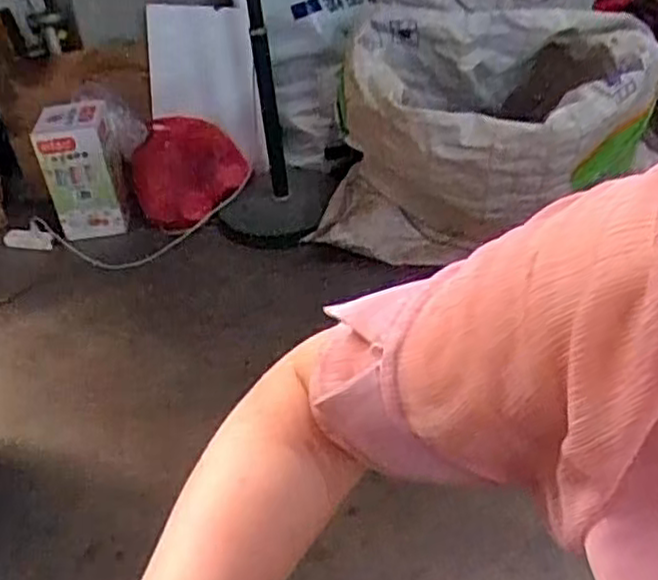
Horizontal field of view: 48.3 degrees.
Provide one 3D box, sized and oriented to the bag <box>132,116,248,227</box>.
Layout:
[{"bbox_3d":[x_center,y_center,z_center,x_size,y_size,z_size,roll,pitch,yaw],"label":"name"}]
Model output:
[{"bbox_3d":[-0.352,-0.305,1.881,0.296,0.293,0.102,-21,39,-21],"label":"bag"}]

